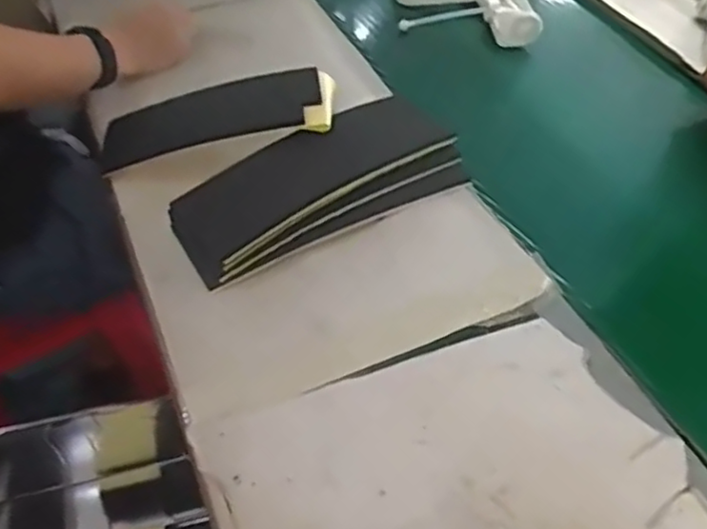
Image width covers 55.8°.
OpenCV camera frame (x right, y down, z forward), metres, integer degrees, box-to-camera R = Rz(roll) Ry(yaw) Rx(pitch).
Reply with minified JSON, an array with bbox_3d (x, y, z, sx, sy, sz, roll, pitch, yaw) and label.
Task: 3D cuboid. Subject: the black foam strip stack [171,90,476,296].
[{"bbox_3d":[-0.029,-0.085,0.677,0.314,0.057,0.134,-26,54,-23],"label":"black foam strip stack"}]

